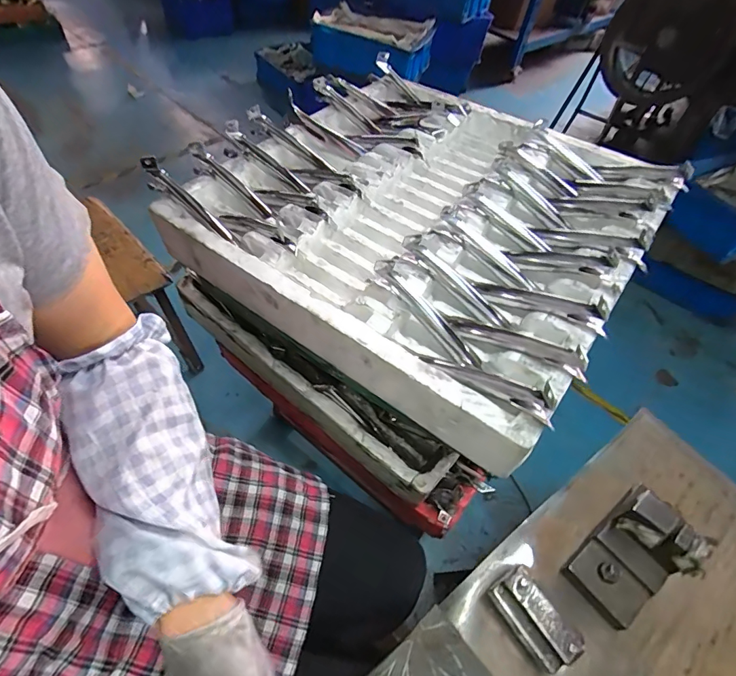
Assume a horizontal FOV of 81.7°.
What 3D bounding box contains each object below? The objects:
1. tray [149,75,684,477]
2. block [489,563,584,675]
[{"bbox_3d":[0.079,-0.192,0.606,0.551,0.127,0.538,33,58,18],"label":"tray"},{"bbox_3d":[0.138,0.238,0.363,0.031,0.049,0.071,-29,61,-24],"label":"block"}]

